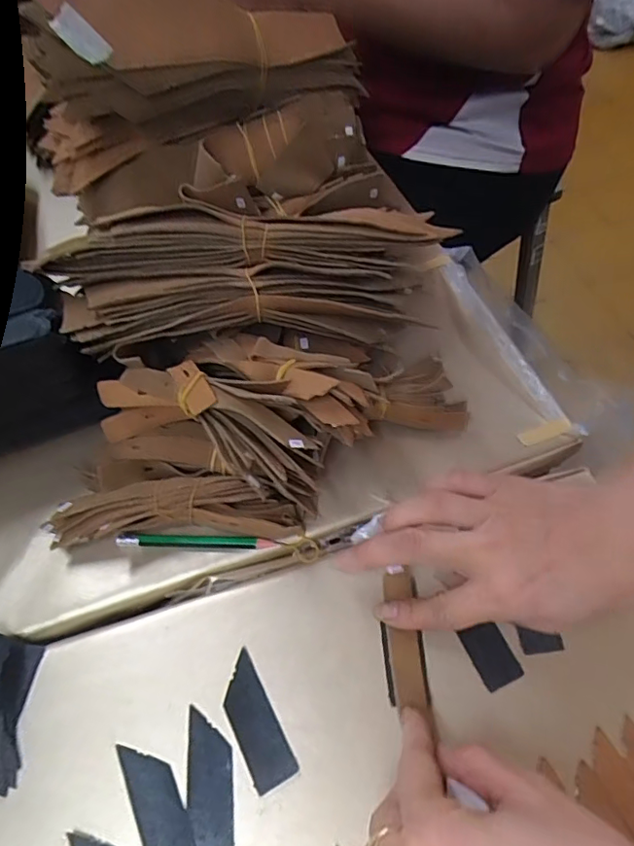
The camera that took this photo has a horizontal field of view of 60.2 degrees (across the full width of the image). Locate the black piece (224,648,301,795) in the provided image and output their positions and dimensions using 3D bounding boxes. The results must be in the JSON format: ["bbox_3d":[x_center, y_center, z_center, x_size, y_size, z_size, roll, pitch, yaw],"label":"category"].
[{"bbox_3d":[-0.034,0.155,0.287,0.023,0.004,0.063,-25,58,-13],"label":"black piece"}]

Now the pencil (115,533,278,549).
[{"bbox_3d":[-0.075,0.074,0.340,0.098,0.010,0.007,1,56,4],"label":"pencil"}]

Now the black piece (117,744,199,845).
[{"bbox_3d":[-0.078,0.188,0.269,0.023,0.004,0.063,-26,58,-14],"label":"black piece"}]

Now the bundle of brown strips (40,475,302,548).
[{"bbox_3d":[-0.087,0.053,0.338,0.147,0.037,0.037,-4,56,1],"label":"bundle of brown strips"}]

